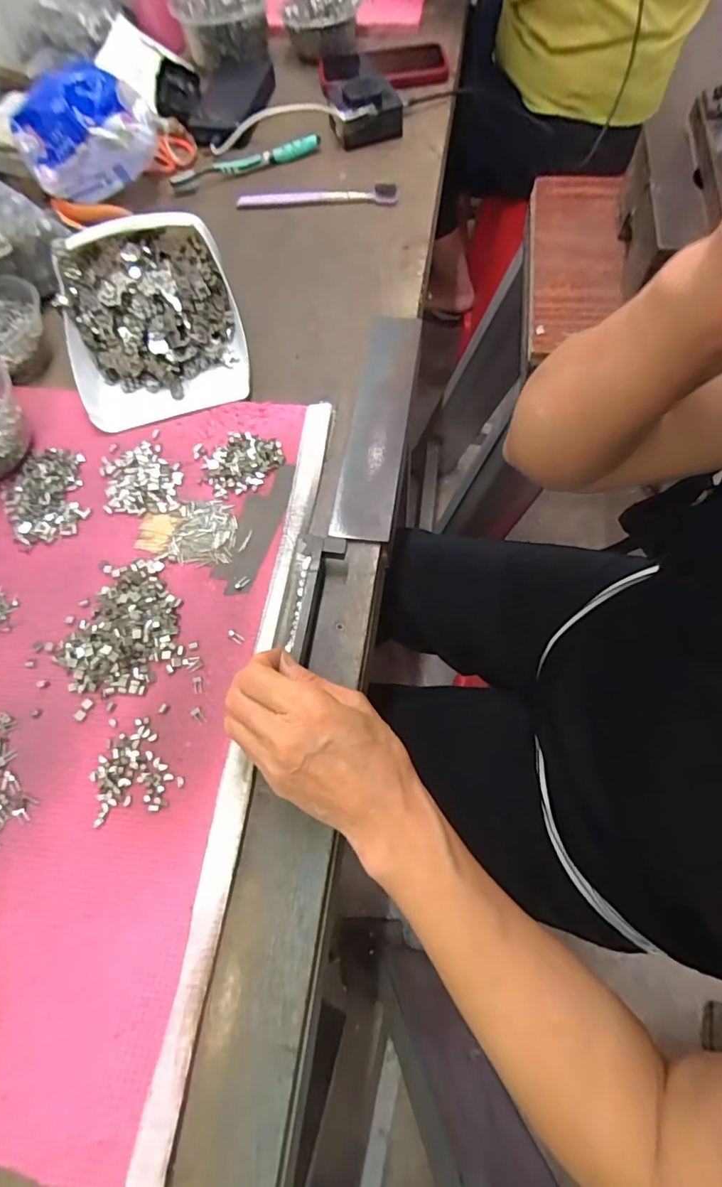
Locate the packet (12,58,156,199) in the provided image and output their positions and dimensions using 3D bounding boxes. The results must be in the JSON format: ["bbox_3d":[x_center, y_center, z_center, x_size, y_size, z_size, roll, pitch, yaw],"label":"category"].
[{"bbox_3d":[-0.302,-0.507,0.568,0.144,0.086,0.070,-16,68,-5],"label":"packet"}]

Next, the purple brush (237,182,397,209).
[{"bbox_3d":[-0.051,-0.456,0.589,0.183,0.011,0.021,0,67,1],"label":"purple brush"}]

